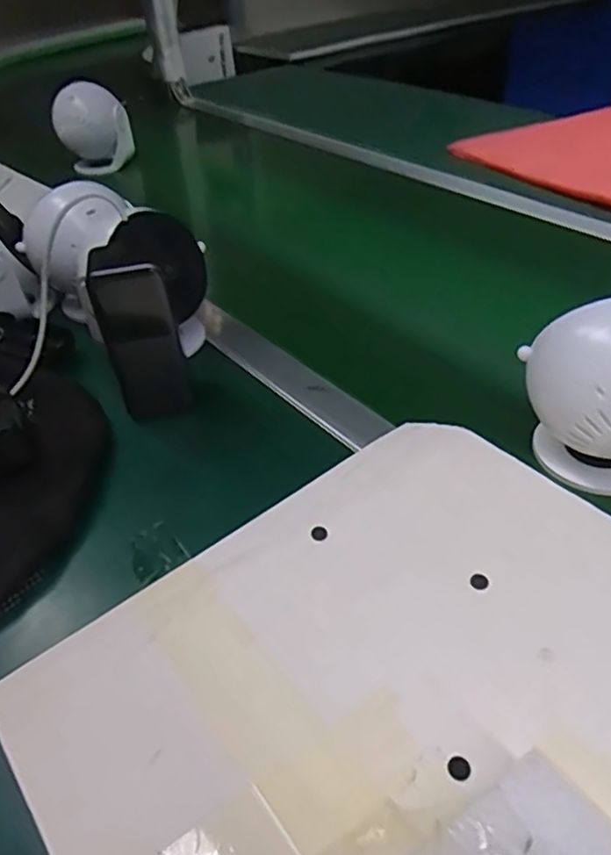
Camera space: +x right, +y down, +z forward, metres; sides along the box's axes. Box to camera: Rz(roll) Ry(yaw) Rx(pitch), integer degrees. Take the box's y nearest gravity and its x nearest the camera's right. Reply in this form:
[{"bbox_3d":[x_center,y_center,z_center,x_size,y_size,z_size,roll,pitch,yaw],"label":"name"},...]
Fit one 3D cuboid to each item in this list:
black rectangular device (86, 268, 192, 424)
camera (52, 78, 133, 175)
[{"bbox_3d":[-0.119,-0.060,0.482,0.054,0.129,0.022,-19,41,-17],"label":"black rectangular device"},{"bbox_3d":[-0.316,-0.436,0.965,0.109,0.135,0.096,-14,39,-11],"label":"camera"}]

